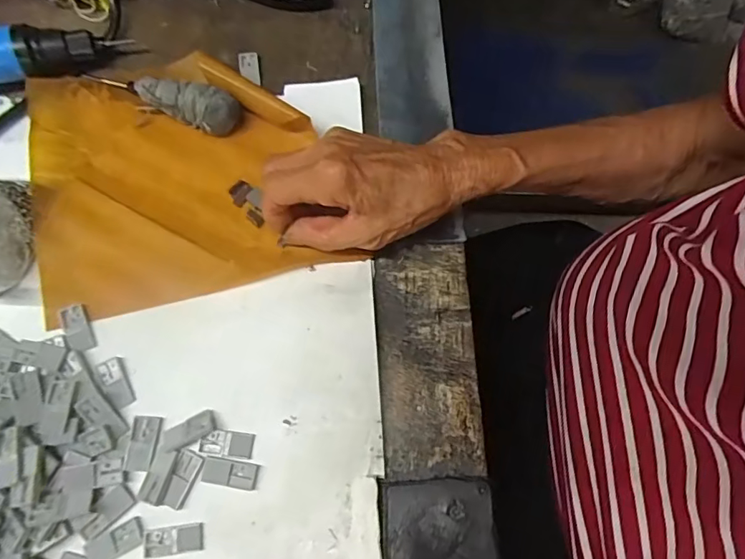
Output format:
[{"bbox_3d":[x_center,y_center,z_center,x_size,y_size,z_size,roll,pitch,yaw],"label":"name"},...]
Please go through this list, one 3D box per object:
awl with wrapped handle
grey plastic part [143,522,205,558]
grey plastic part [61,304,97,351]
[{"bbox_3d":[-0.146,-0.127,0.347,0.119,0.028,0.027,19,69,5],"label":"awl with wrapped handle"},{"bbox_3d":[-0.101,0.132,0.259,0.029,0.004,0.013,-5,69,-5],"label":"grey plastic part"},{"bbox_3d":[-0.172,0.028,0.299,0.013,0.004,0.028,-22,71,-11],"label":"grey plastic part"}]

